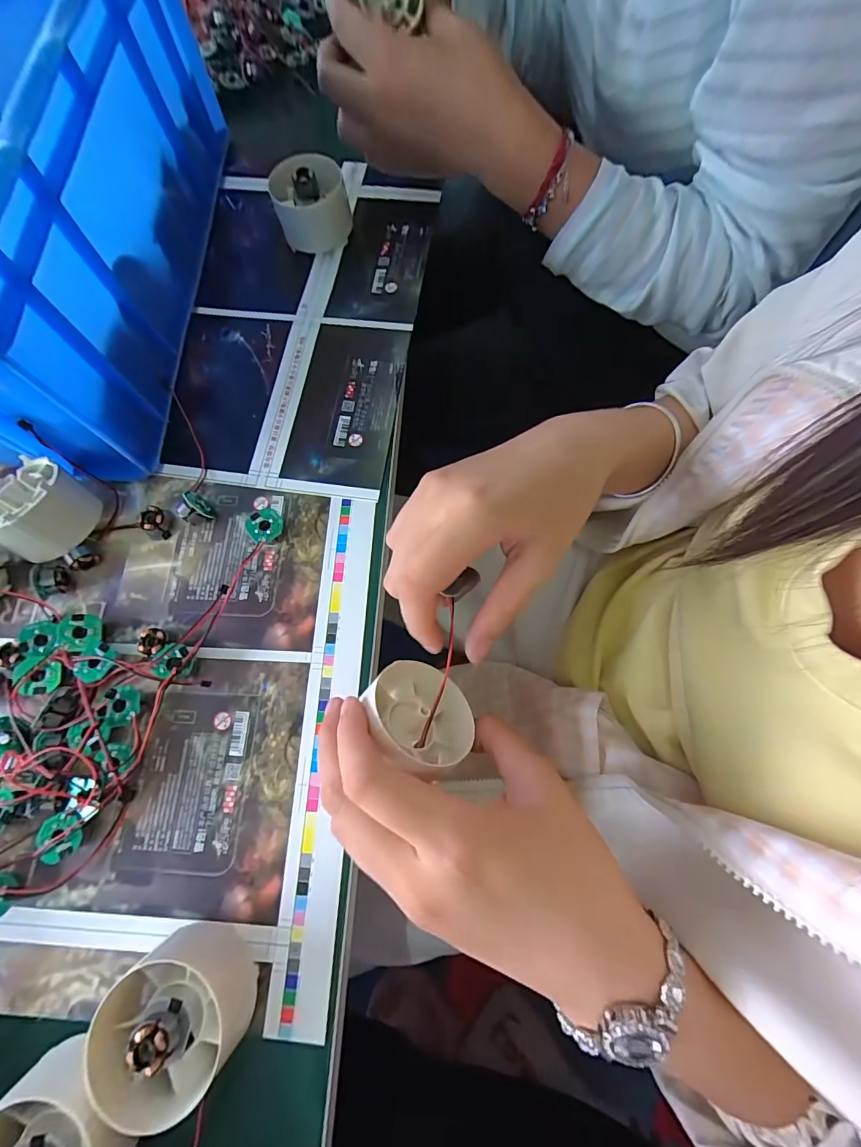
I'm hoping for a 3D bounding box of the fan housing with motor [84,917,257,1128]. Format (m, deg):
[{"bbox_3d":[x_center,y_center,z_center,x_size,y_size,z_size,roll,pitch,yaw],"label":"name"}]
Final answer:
[{"bbox_3d":[-0.104,0.182,0.179,0.050,0.040,0.051,-1,73,3],"label":"fan housing with motor"}]

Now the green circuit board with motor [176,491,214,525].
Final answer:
[{"bbox_3d":[-0.140,-0.038,0.259,0.019,0.019,0.015,43,80,14],"label":"green circuit board with motor"}]

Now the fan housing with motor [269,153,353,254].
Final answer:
[{"bbox_3d":[-0.085,-0.265,0.316,0.051,0.044,0.048,-16,73,-2],"label":"fan housing with motor"}]

